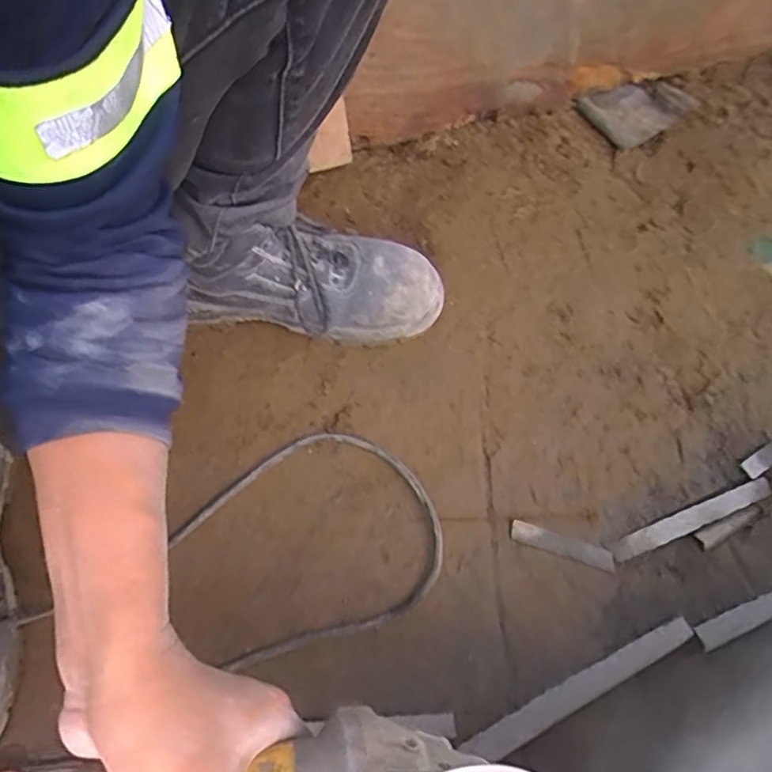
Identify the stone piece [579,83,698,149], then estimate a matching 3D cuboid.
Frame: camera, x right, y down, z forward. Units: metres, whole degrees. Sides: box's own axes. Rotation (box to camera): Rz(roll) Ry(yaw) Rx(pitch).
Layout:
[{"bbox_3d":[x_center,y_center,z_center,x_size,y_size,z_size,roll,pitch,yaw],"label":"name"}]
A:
[{"bbox_3d":[0.319,-0.356,0.752,0.132,0.031,0.089,-28,72,-17],"label":"stone piece"}]

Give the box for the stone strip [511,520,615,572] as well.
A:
[{"bbox_3d":[0.156,0.141,0.521,0.093,0.013,0.018,15,66,6],"label":"stone strip"}]

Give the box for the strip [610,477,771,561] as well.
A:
[{"bbox_3d":[0.281,0.122,0.544,0.171,0.009,0.017,-18,69,-14],"label":"strip"}]

